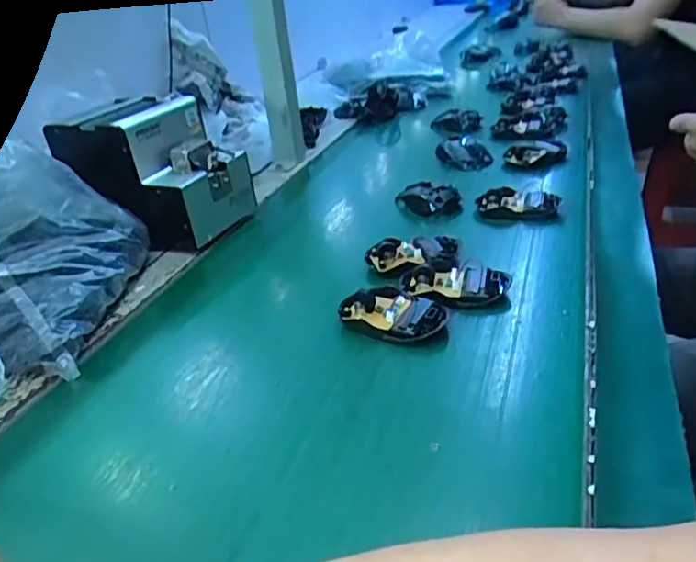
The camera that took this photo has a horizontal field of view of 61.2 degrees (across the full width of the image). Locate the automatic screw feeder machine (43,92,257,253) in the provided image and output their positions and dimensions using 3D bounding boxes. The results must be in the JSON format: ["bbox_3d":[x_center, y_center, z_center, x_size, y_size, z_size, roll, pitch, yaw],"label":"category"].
[{"bbox_3d":[-0.224,-0.132,0.709,0.184,0.139,0.127,8,33,24],"label":"automatic screw feeder machine"}]

